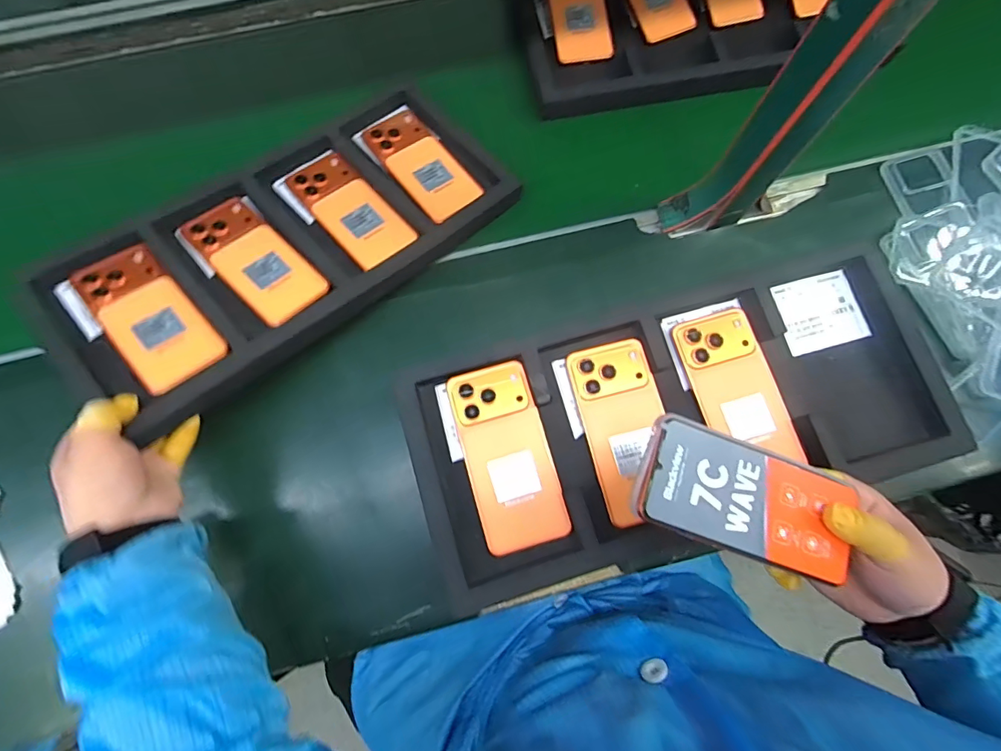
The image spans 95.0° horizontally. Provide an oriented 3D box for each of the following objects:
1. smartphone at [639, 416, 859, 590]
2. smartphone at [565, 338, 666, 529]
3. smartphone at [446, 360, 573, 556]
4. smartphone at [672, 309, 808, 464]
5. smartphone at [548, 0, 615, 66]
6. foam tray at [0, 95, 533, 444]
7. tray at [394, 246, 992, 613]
[{"bbox_3d":[0.178,0.090,0.332,0.159,0.011,0.077,21,76,-5],"label":"smartphone"},{"bbox_3d":[0.116,0.048,0.416,0.074,0.010,0.159,-13,76,-4],"label":"smartphone"},{"bbox_3d":[0.006,0.071,0.412,0.075,0.009,0.160,-15,76,-4],"label":"smartphone"},{"bbox_3d":[0.221,0.011,0.427,0.076,0.011,0.145,-15,76,-4],"label":"smartphone"},{"bbox_3d":[0.102,-0.499,0.612,0.075,0.008,0.170,-8,85,-3],"label":"smartphone"},{"bbox_3d":[-0.224,-0.156,0.502,0.240,0.030,0.469,43,68,12],"label":"foam tray"},{"bbox_3d":[0.162,0.040,0.420,0.477,0.026,0.216,-14,76,-4],"label":"tray"}]

